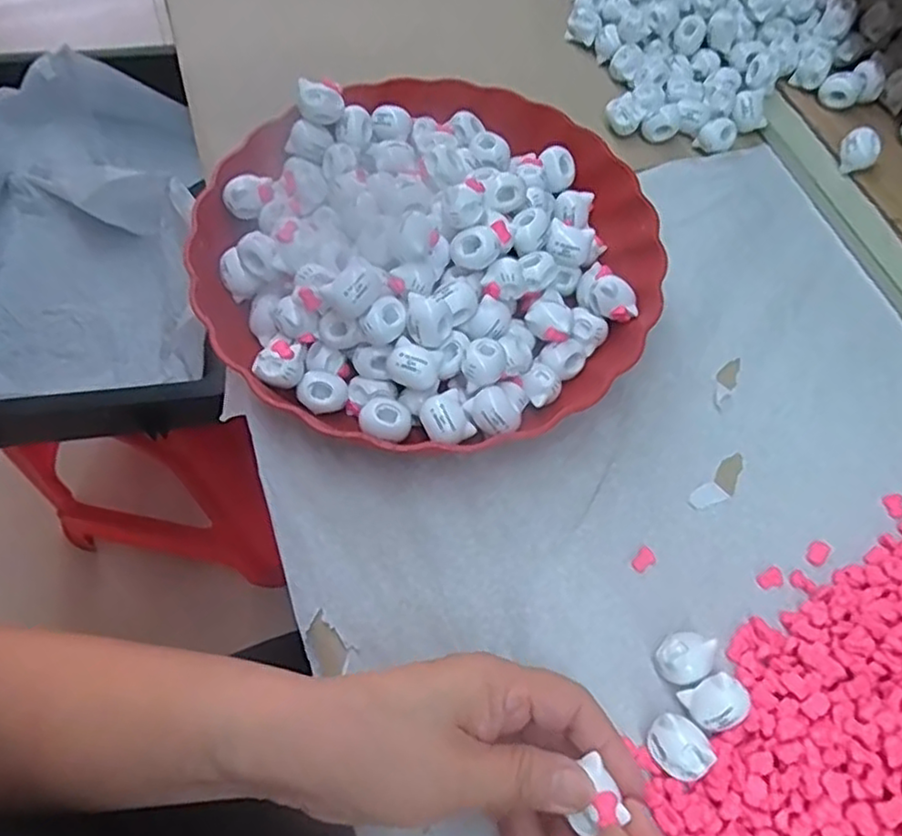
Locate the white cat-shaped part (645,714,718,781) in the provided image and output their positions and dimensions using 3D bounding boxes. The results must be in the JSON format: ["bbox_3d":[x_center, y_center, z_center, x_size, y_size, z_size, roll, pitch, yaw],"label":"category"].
[{"bbox_3d":[0.094,0.136,0.278,0.019,0.013,0.025,-41,72,-20],"label":"white cat-shaped part"}]

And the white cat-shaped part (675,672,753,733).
[{"bbox_3d":[0.112,0.120,0.284,0.021,0.016,0.019,-23,67,-14],"label":"white cat-shaped part"}]

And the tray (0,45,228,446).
[{"bbox_3d":[-0.402,-0.185,0.688,0.297,0.097,0.462,-7,63,-6],"label":"tray"}]

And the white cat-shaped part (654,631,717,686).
[{"bbox_3d":[0.103,0.107,0.299,0.025,0.019,0.020,-12,64,-9],"label":"white cat-shaped part"}]

